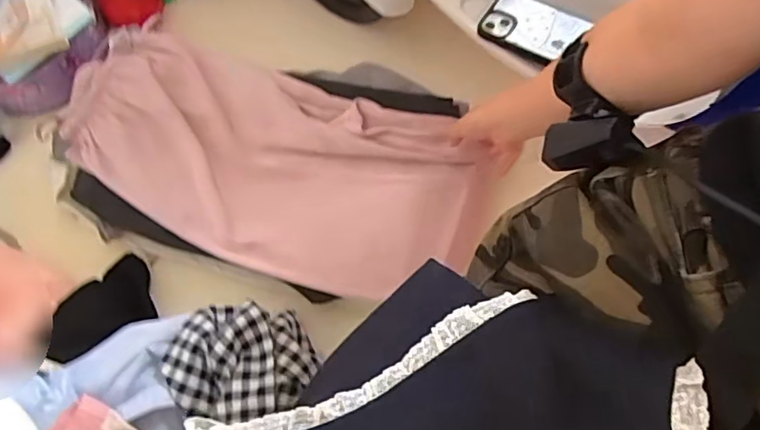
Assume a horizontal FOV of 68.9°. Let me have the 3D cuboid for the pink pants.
[{"bbox_3d":[-0.127,-0.059,0.655,0.479,0.058,0.242,14,73,5],"label":"pink pants"}]

